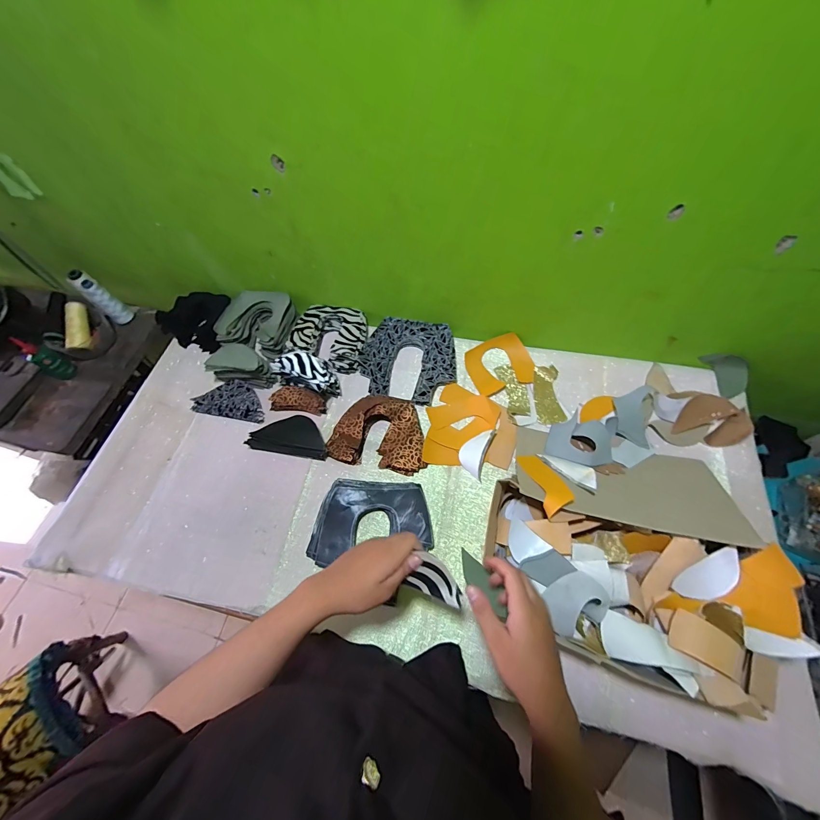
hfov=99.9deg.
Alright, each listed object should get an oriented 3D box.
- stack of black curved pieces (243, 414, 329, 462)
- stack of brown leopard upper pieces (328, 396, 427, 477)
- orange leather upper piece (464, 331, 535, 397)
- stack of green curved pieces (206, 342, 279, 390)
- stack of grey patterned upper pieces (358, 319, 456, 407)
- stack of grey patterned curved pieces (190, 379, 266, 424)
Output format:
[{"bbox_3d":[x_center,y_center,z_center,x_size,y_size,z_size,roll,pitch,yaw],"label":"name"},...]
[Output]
[{"bbox_3d":[-0.225,0.049,0.656,0.153,0.036,0.074,6,63,6],"label":"stack of black curved pieces"},{"bbox_3d":[-0.056,0.040,0.644,0.173,0.041,0.132,9,63,7],"label":"stack of brown leopard upper pieces"},{"bbox_3d":[0.183,-0.097,0.701,0.127,0.018,0.116,-17,63,-6],"label":"orange leather upper piece"},{"bbox_3d":[-0.345,-0.094,0.707,0.137,0.077,0.061,5,63,6],"label":"stack of green curved pieces"},{"bbox_3d":[-0.002,-0.104,0.714,0.194,0.038,0.177,14,64,10],"label":"stack of grey patterned upper pieces"},{"bbox_3d":[-0.360,-0.022,0.708,0.152,0.028,0.080,9,63,8],"label":"stack of grey patterned curved pieces"}]

